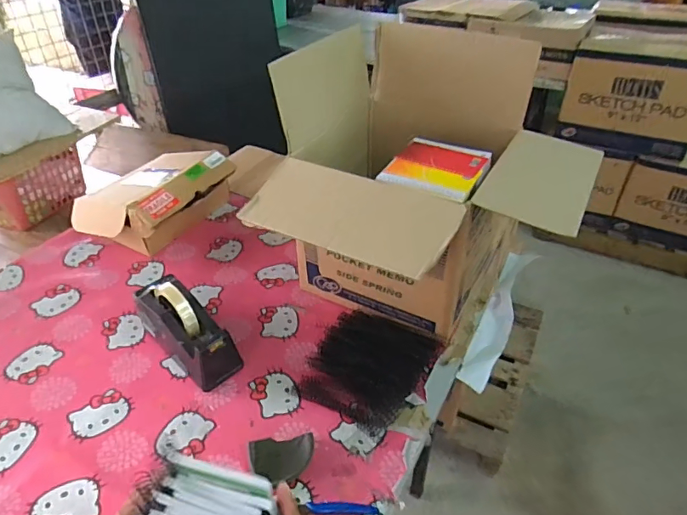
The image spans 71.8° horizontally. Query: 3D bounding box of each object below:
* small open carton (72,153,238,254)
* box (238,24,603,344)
[{"bbox_3d":[-0.426,-0.140,1.093,0.230,0.137,0.290,19,43,22],"label":"small open carton"},{"bbox_3d":[0.129,-0.103,0.807,0.428,0.395,0.467,19,43,23],"label":"box"}]

